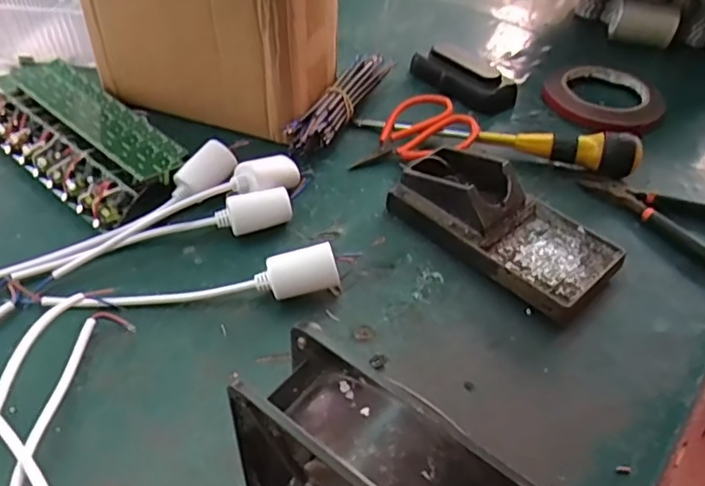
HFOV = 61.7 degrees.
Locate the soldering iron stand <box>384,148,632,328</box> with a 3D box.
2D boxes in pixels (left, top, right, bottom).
[{"bbox_3d":[0.110,-0.017,0.430,0.083,0.042,0.158,-32,55,-31],"label":"soldering iron stand"}]

